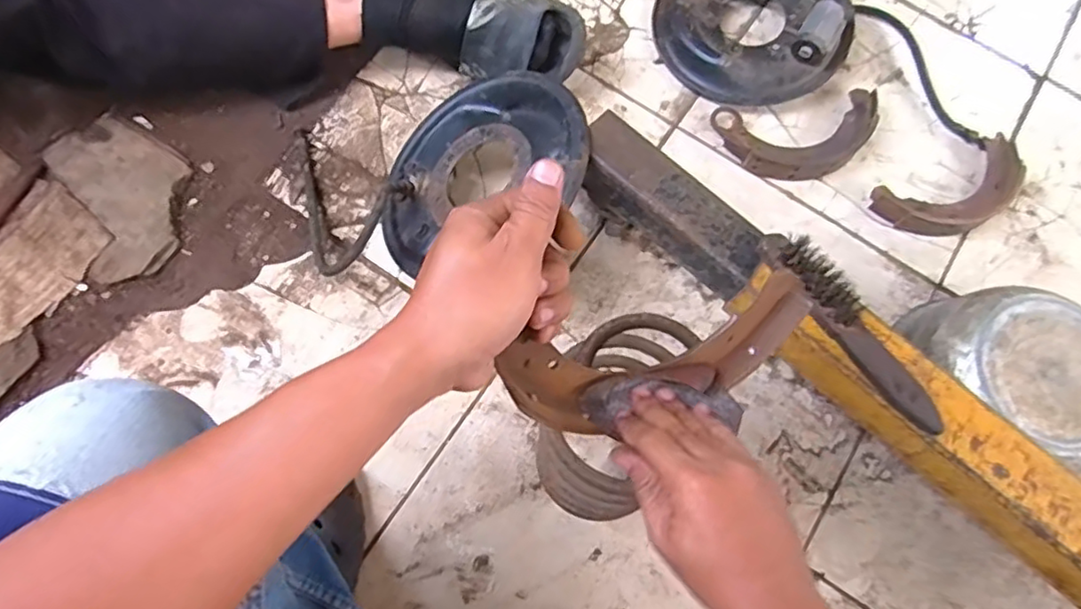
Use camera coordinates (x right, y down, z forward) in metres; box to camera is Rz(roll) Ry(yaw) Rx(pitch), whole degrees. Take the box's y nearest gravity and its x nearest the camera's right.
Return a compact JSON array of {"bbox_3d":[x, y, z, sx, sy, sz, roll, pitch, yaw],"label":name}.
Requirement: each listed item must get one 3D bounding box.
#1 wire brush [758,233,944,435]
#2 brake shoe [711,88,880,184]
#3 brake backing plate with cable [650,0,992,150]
[{"bbox_3d":[0.298,0.022,0.600,0.035,0.046,0.230,-37,78,-13],"label":"wire brush"},{"bbox_3d":[0.358,-0.230,0.863,0.227,0.032,0.121,-8,74,-4],"label":"brake shoe"},{"bbox_3d":[0.403,-0.386,0.890,0.473,0.081,0.248,12,74,2],"label":"brake backing plate with cable"}]

